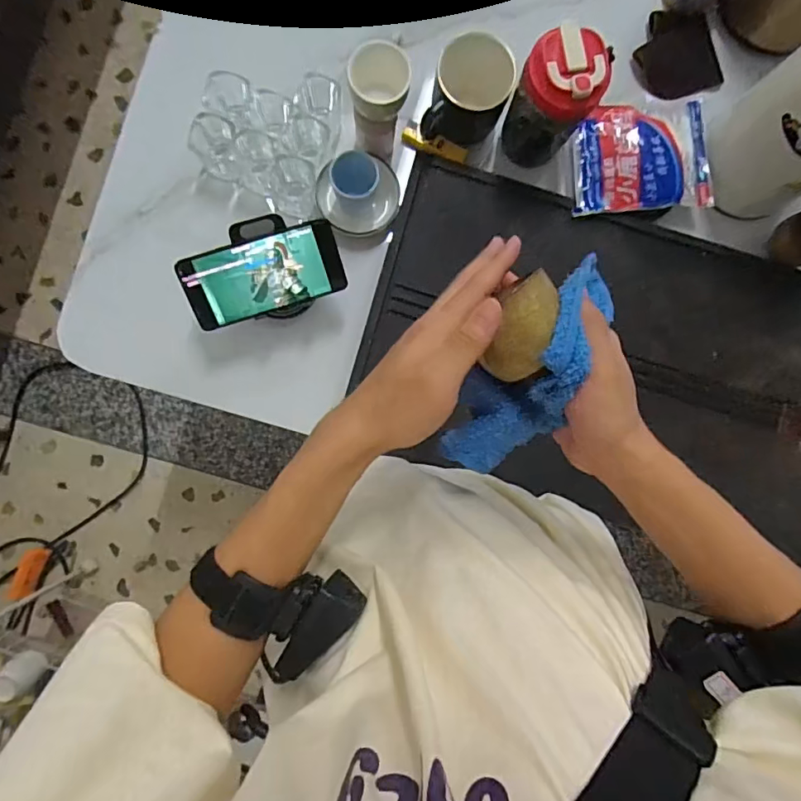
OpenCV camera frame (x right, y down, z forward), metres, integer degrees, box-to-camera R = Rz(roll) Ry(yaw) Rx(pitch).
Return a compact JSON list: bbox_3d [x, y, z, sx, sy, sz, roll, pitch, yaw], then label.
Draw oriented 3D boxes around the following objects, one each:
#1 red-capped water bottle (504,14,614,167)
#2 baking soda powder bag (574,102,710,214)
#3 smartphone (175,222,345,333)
[{"bbox_3d":[0.163,-0.326,0.575,0.079,0.145,0.072,0,88,-4],"label":"red-capped water bottle"},{"bbox_3d":[0.294,-0.297,0.633,0.166,0.015,0.125,-4,89,-4],"label":"baking soda powder bag"},{"bbox_3d":[-0.144,-0.132,0.549,0.163,0.007,0.076,-18,117,-4],"label":"smartphone"}]

